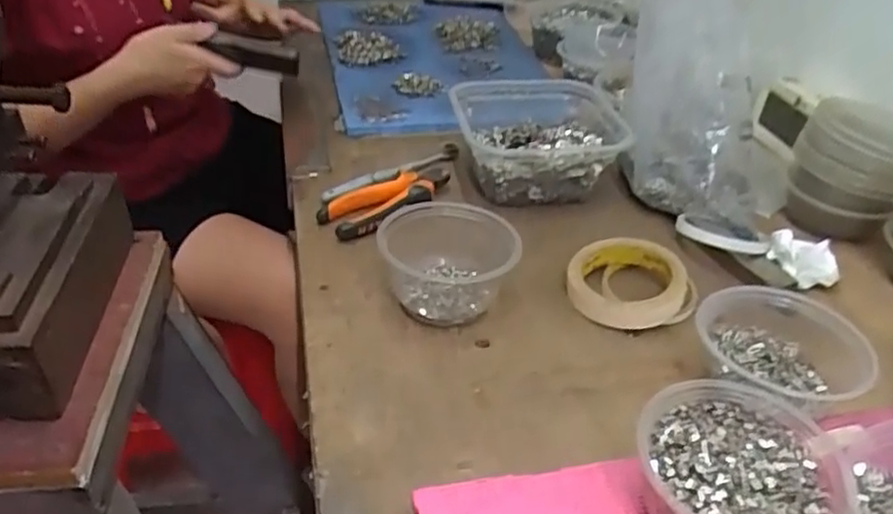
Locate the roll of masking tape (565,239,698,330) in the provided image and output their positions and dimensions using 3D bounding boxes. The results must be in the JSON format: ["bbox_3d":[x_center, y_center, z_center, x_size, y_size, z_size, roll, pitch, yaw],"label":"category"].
[{"bbox_3d":[0.163,0.023,0.611,0.107,0.035,0.107,2,36,-2],"label":"roll of masking tape"}]

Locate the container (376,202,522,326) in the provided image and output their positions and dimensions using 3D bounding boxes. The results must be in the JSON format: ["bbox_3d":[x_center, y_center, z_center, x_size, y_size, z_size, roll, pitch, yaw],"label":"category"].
[{"bbox_3d":[0.002,0.006,0.586,0.102,0.067,0.106,2,36,-2],"label":"container"}]

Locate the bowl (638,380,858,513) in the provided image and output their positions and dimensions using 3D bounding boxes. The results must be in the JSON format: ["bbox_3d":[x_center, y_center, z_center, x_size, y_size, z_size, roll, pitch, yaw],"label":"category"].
[{"bbox_3d":[0.173,0.134,0.410,0.117,0.058,0.109,2,36,-2],"label":"bowl"}]

